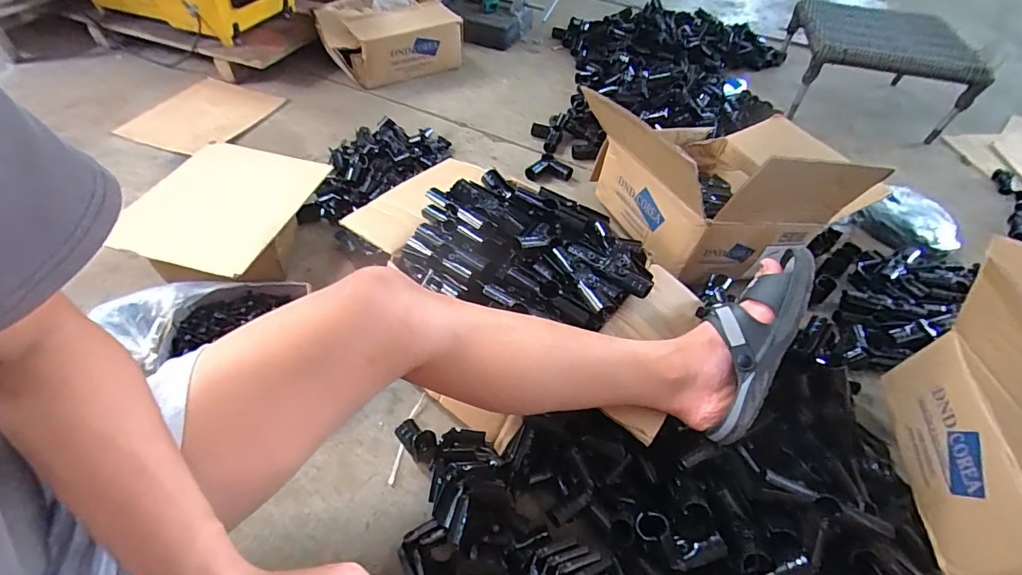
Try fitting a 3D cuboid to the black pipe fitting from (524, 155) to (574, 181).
[{"bbox_3d":[0.089,-0.262,1.067,0.090,0.037,0.096,27,53,17],"label":"black pipe fitting"}]

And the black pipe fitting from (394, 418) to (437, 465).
[{"bbox_3d":[-0.132,0.201,0.635,0.029,0.061,0.077,-35,60,-29],"label":"black pipe fitting"}]

